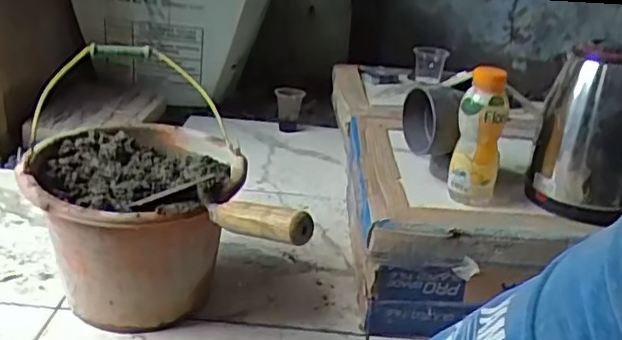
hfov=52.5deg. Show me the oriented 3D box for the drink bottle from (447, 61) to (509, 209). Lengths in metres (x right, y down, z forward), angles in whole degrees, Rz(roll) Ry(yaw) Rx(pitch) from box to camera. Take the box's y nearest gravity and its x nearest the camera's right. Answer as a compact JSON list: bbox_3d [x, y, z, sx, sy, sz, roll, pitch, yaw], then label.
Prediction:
[{"bbox_3d":[0.216,-0.043,0.803,0.061,0.178,0.059,11,24,14],"label":"drink bottle"}]

